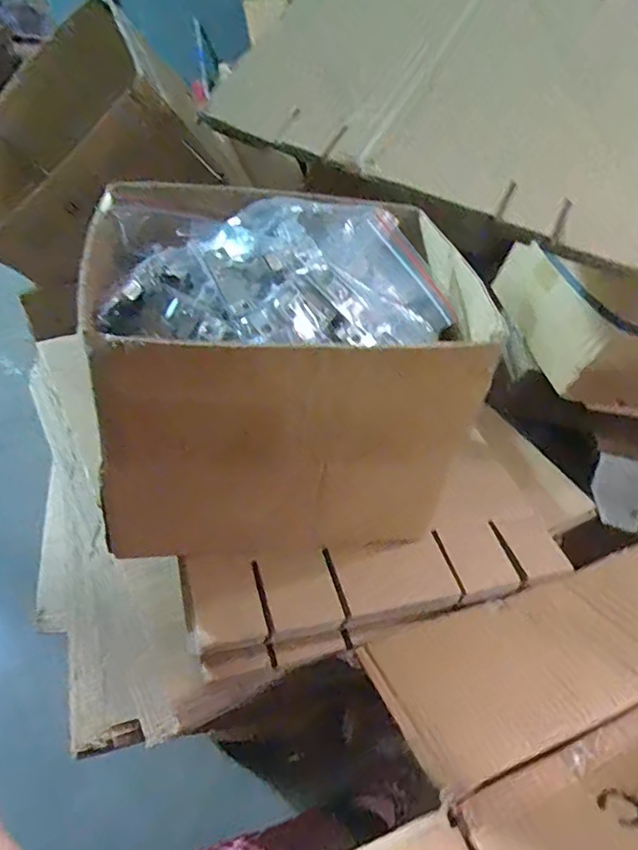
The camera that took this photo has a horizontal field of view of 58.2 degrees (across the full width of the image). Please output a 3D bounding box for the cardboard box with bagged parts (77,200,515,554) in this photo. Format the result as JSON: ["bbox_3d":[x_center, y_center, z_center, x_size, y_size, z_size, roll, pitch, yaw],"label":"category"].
[{"bbox_3d":[-0.035,-0.054,0.553,0.320,0.253,0.272,-4,40,-13],"label":"cardboard box with bagged parts"}]

